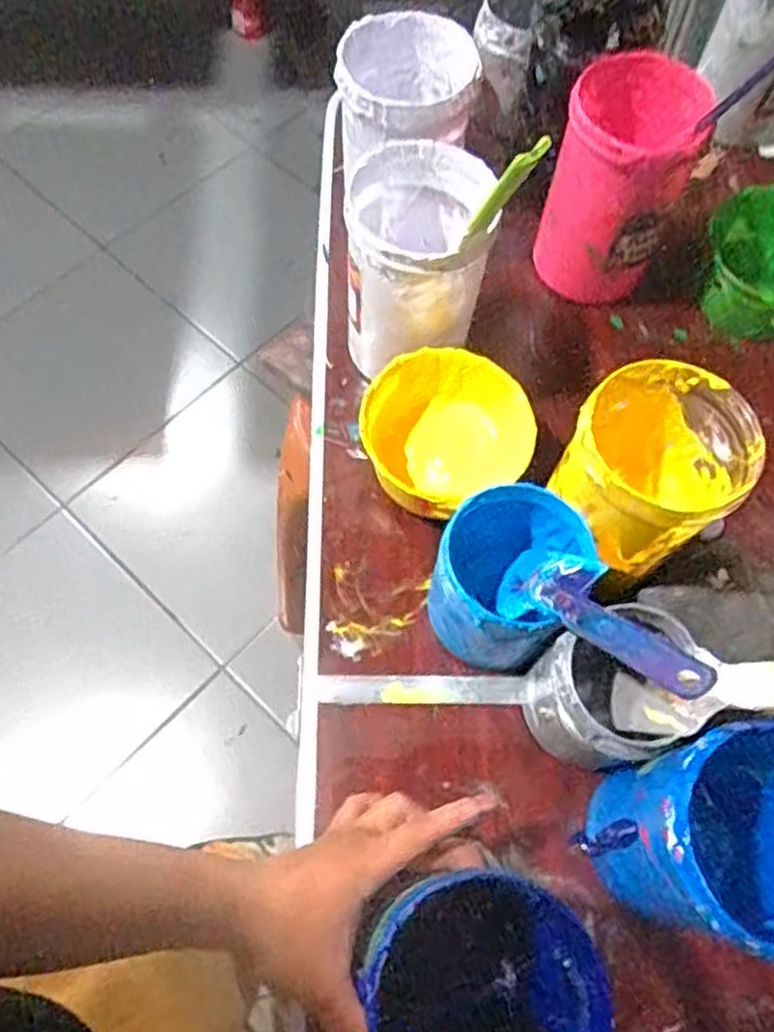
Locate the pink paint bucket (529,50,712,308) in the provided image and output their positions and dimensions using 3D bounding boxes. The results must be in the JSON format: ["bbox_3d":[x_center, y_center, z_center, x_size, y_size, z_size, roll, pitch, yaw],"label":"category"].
[{"bbox_3d":[0.171,-0.250,0.574,0.093,0.140,0.105,20,67,8],"label":"pink paint bucket"}]

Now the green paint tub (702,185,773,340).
[{"bbox_3d":[0.313,-0.201,0.616,0.102,0.070,0.097,0,66,-1],"label":"green paint tub"}]

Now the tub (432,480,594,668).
[{"bbox_3d":[0.072,0.038,0.468,0.083,0.085,0.089,0,66,-1],"label":"tub"}]

